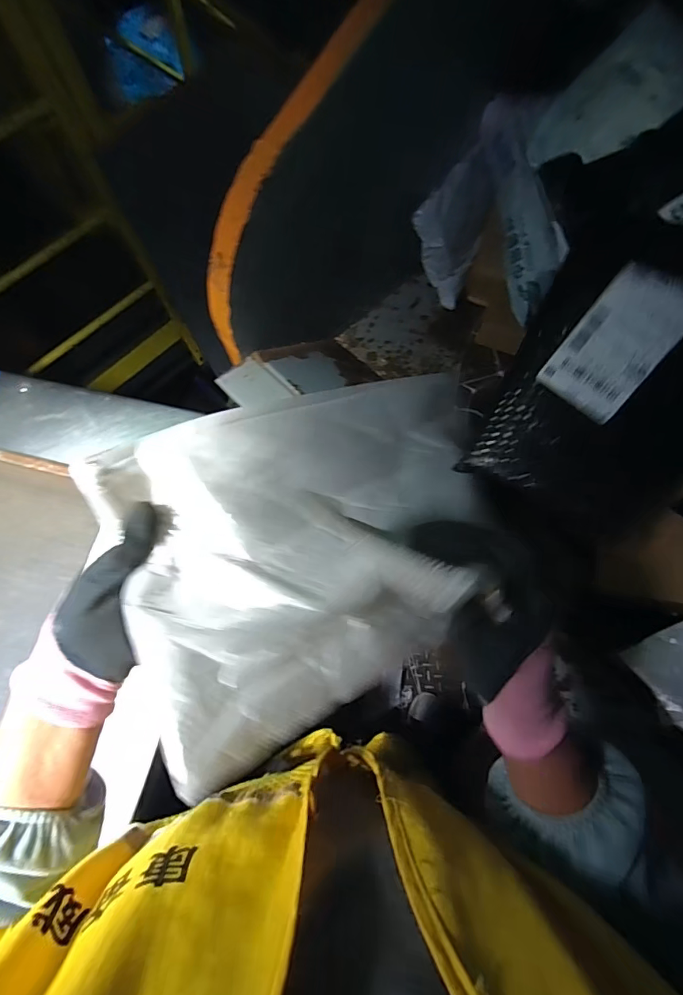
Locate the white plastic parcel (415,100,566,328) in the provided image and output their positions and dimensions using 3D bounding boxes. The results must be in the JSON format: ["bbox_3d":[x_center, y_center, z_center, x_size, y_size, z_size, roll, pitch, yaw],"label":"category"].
[{"bbox_3d":[0.238,-0.405,0.674,0.219,0.201,0.186,41,78,14],"label":"white plastic parcel"}]

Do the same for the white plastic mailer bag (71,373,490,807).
[{"bbox_3d":[0.013,0.015,0.380,0.391,0.040,0.230,-22,73,-37],"label":"white plastic mailer bag"}]

